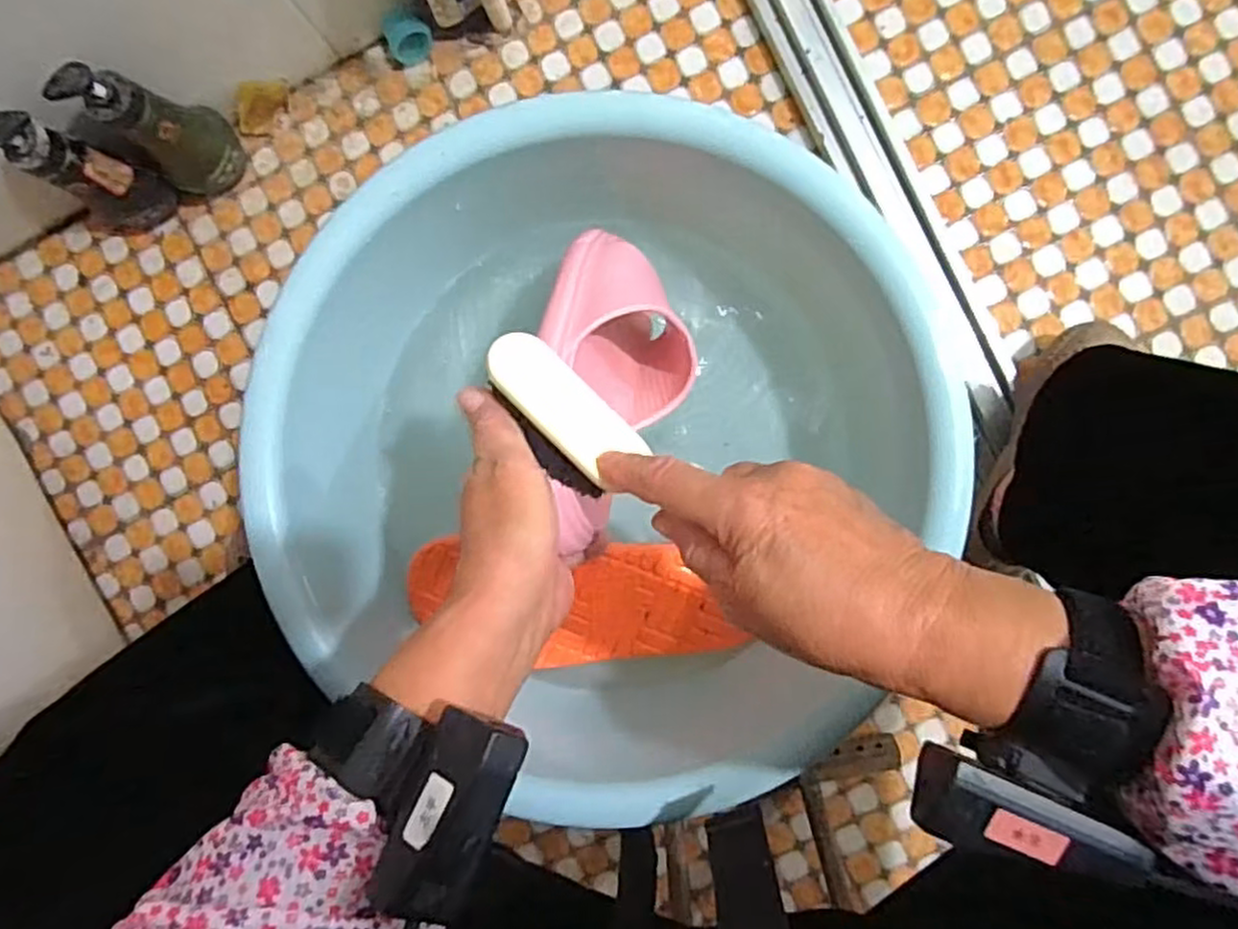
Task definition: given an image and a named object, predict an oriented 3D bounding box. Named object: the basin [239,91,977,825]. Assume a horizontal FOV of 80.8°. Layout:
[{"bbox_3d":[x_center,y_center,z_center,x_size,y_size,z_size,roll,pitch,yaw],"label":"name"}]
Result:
[{"bbox_3d":[-0.011,-0.015,0.514,0.421,0.167,0.388,0,92,3],"label":"basin"}]

